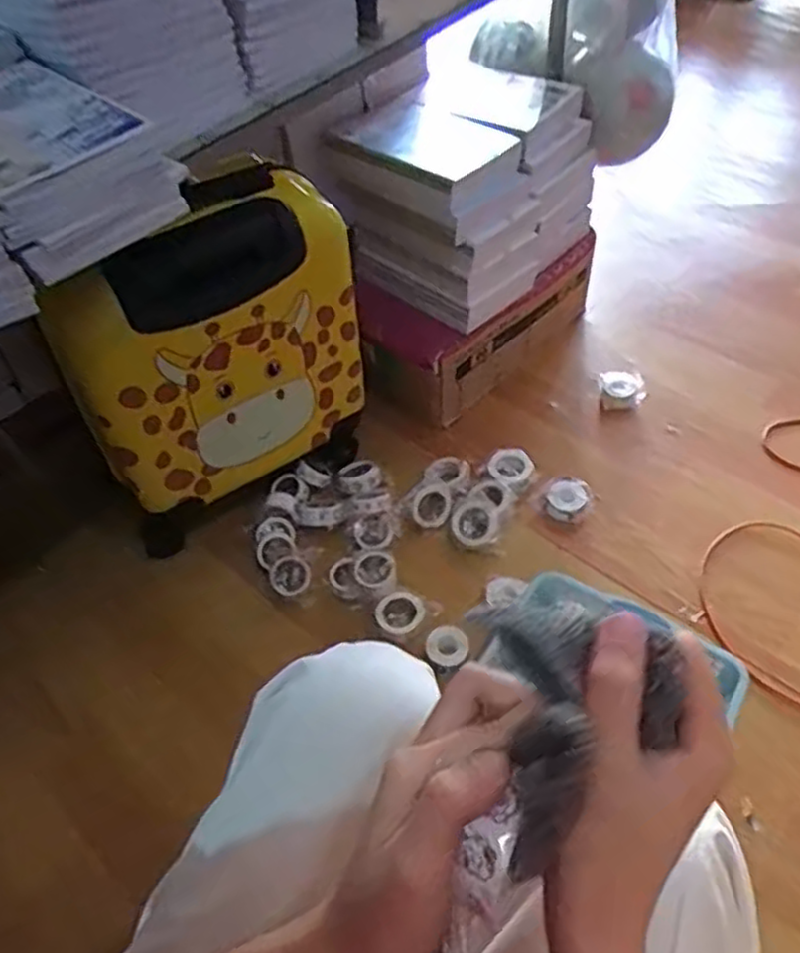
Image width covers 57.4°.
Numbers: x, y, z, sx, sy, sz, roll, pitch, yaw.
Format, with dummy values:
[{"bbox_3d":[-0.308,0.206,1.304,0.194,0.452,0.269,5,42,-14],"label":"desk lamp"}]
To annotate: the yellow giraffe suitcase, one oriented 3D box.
[{"bbox_3d":[-0.224,-0.126,0.935,0.165,0.435,0.345,33,58,29],"label":"yellow giraffe suitcase"}]

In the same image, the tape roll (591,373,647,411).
[{"bbox_3d":[0.355,-0.138,1.175,0.071,0.038,0.056,-8,48,-3],"label":"tape roll"}]

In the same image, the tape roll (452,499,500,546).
[{"bbox_3d":[0.105,0.062,1.006,0.062,0.022,0.072,3,48,7],"label":"tape roll"}]

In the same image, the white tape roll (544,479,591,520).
[{"bbox_3d":[0.237,0.033,1.034,0.055,0.034,0.058,-2,48,2],"label":"white tape roll"}]

